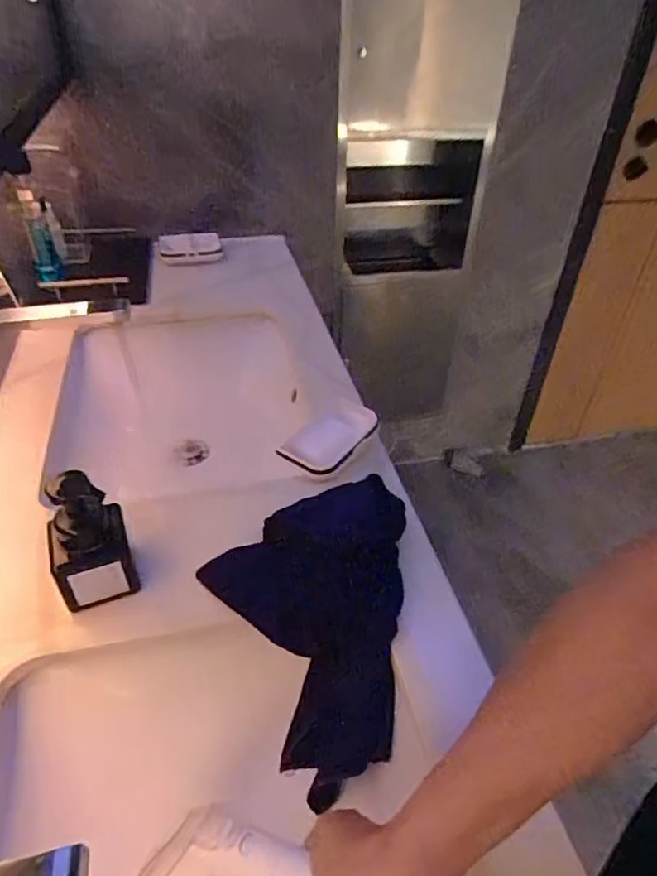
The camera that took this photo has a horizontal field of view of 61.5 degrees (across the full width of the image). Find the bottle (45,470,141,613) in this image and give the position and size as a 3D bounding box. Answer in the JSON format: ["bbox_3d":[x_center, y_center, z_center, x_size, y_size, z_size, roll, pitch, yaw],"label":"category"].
[{"bbox_3d":[-0.220,0.098,0.512,0.067,0.121,0.065,-14,42,-17],"label":"bottle"}]

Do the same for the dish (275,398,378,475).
[{"bbox_3d":[0.005,-0.002,0.703,0.078,0.029,0.126,30,48,30],"label":"dish"}]

